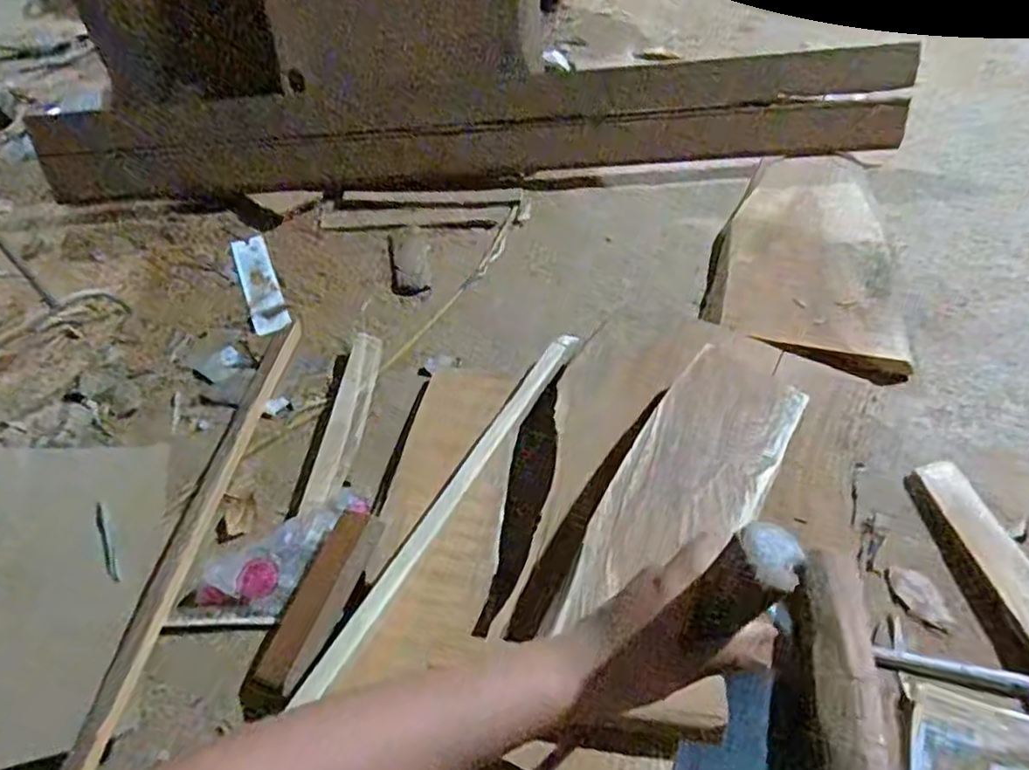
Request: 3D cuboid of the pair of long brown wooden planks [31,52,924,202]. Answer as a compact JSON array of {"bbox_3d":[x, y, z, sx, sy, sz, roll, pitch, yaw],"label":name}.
[{"bbox_3d":[-0.086,-0.422,1.111,1.444,0.139,0.102,-2,52,3],"label":"pair of long brown wooden planks"}]

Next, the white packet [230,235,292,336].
[{"bbox_3d":[-0.395,-0.160,1.011,0.050,0.009,0.223,-22,53,-12],"label":"white packet"}]

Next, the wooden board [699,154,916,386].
[{"bbox_3d":[0.430,-0.204,0.962,0.257,0.040,0.475,12,54,14],"label":"wooden board"}]

